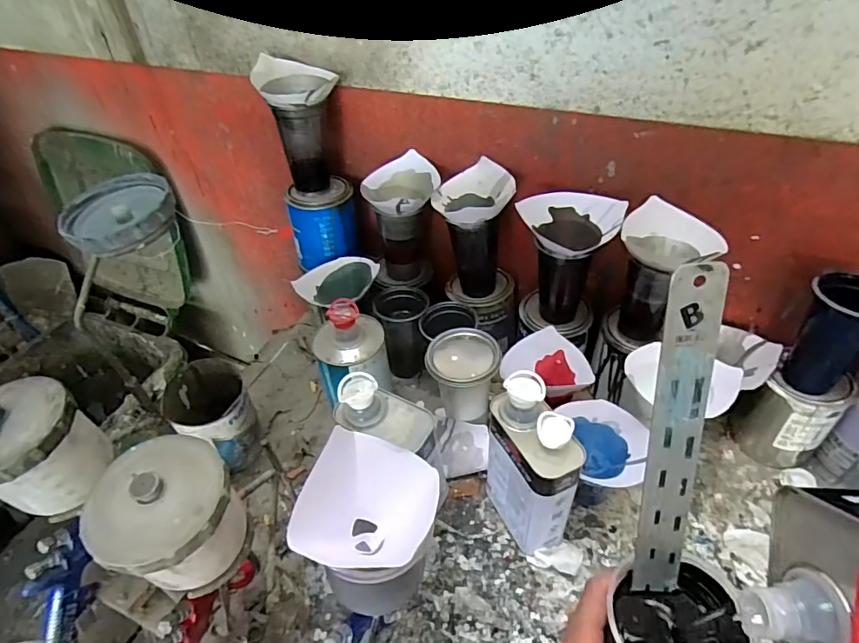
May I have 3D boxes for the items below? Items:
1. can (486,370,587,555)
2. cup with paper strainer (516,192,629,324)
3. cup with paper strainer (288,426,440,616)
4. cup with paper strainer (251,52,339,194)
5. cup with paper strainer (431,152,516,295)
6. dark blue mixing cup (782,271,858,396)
[{"bbox_3d":[0.121,0.175,0.582,0.067,0.221,0.125,-25,47,-21],"label":"can"},{"bbox_3d":[0.185,-0.081,0.693,0.128,0.173,0.094,15,46,19],"label":"cup with paper strainer"},{"bbox_3d":[-0.047,0.174,0.418,0.092,0.130,0.121,11,45,15],"label":"cup with paper strainer"},{"bbox_3d":[-0.183,-0.281,0.735,0.112,0.174,0.086,1,43,5],"label":"cup with paper strainer"},{"bbox_3d":[0.065,-0.128,0.743,0.104,0.176,0.096,-2,43,2],"label":"cup with paper strainer"},{"bbox_3d":[0.480,0.019,0.596,0.083,0.142,0.080,-2,43,2],"label":"dark blue mixing cup"}]

